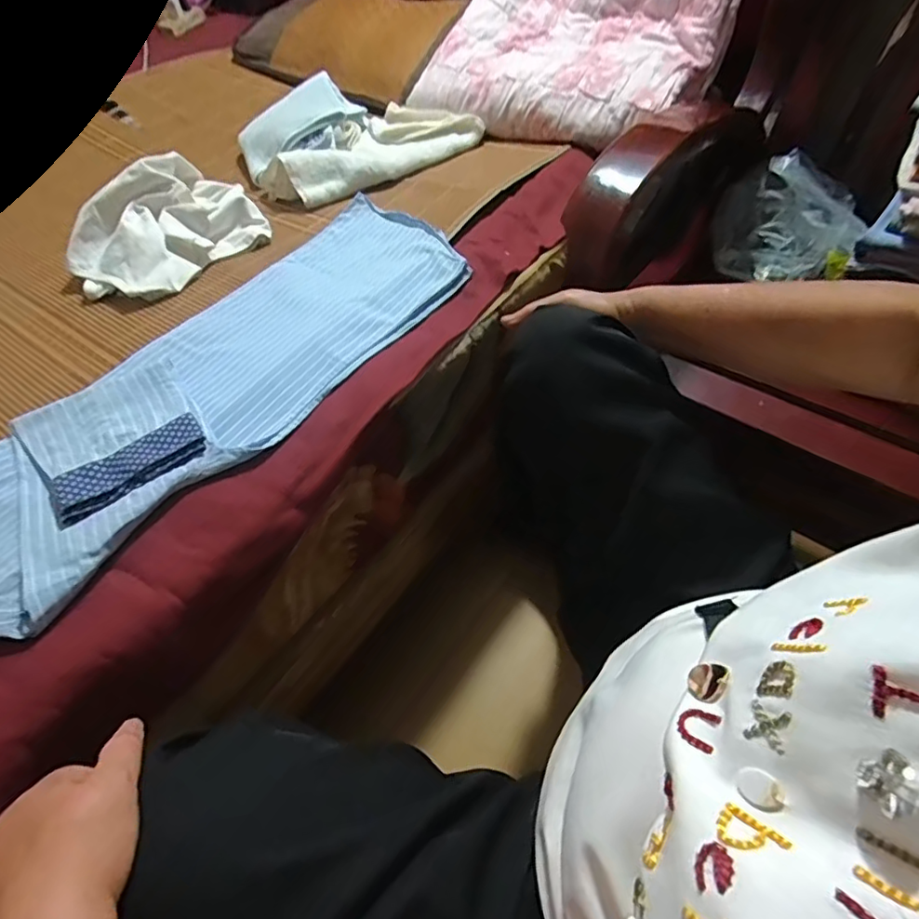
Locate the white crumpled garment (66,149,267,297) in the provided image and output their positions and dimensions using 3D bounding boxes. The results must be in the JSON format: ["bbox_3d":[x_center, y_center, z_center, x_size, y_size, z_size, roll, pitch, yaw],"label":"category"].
[{"bbox_3d":[-0.397,-0.319,0.735,0.173,0.088,0.252,36,63,29],"label":"white crumpled garment"}]

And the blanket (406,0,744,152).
[{"bbox_3d":[0.179,-0.688,0.896,0.447,0.108,0.357,29,75,22],"label":"blanket"}]

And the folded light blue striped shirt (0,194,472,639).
[{"bbox_3d":[-0.249,-0.101,0.574,0.237,0.032,0.663,25,58,24],"label":"folded light blue striped shirt"}]

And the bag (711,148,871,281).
[{"bbox_3d":[0.500,-0.366,0.846,0.199,0.132,0.141,20,57,19],"label":"bag"}]

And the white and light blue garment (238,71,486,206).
[{"bbox_3d":[-0.173,-0.547,0.906,0.359,0.063,0.284,-24,53,-13],"label":"white and light blue garment"}]

